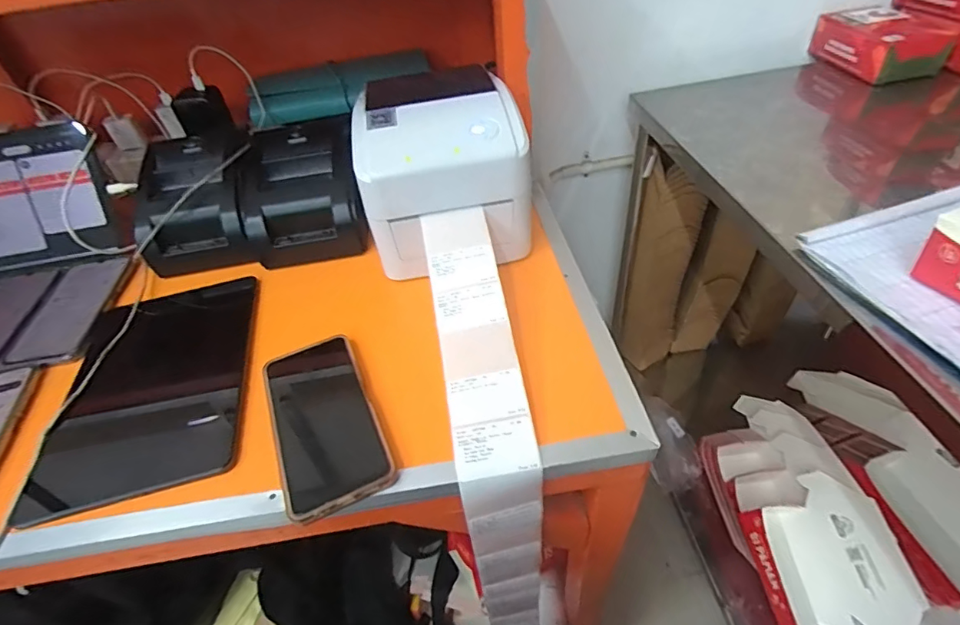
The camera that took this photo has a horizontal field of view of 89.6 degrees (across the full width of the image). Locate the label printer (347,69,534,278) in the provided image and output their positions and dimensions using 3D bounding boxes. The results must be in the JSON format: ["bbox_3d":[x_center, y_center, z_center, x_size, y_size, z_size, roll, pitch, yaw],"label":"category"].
[{"bbox_3d":[-0.045,-0.160,0.528,0.166,0.151,0.178,-12,45,-5],"label":"label printer"}]

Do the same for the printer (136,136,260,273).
[{"bbox_3d":[-0.340,-0.134,0.592,0.127,0.100,0.145,-11,45,-3],"label":"printer"}]

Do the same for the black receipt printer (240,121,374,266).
[{"bbox_3d":[-0.210,-0.144,0.583,0.136,0.098,0.154,-12,45,-5],"label":"black receipt printer"}]

